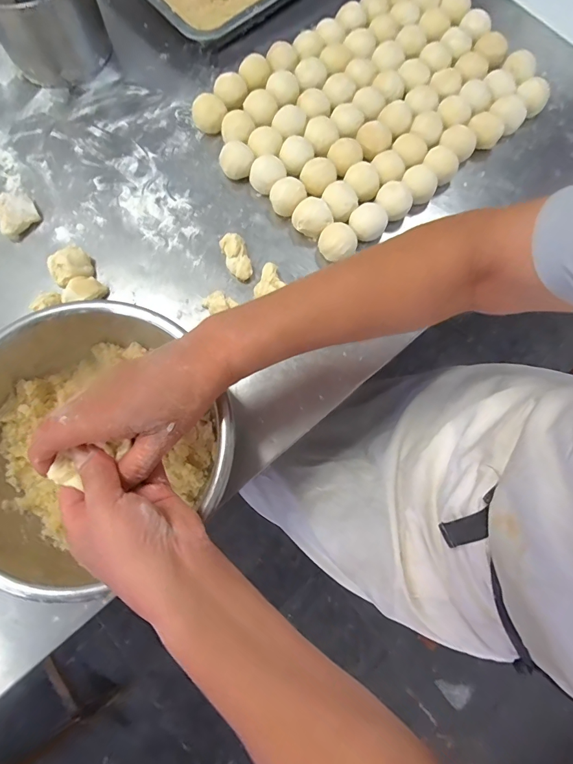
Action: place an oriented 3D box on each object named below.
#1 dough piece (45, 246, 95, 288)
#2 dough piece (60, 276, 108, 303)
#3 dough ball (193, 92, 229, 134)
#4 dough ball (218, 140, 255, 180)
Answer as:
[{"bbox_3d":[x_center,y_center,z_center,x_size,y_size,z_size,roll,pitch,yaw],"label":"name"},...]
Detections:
[{"bbox_3d":[-0.261,-0.138,0.463,0.047,0.031,0.034,-20,78,-6],"label":"dough piece"},{"bbox_3d":[-0.240,-0.105,0.460,0.031,0.033,0.044,36,78,6],"label":"dough piece"},{"bbox_3d":[-0.104,-0.362,0.519,0.043,0.031,0.040,0,77,-2],"label":"dough ball"},{"bbox_3d":[-0.065,-0.289,0.503,0.043,0.026,0.036,-12,78,-4],"label":"dough ball"}]

